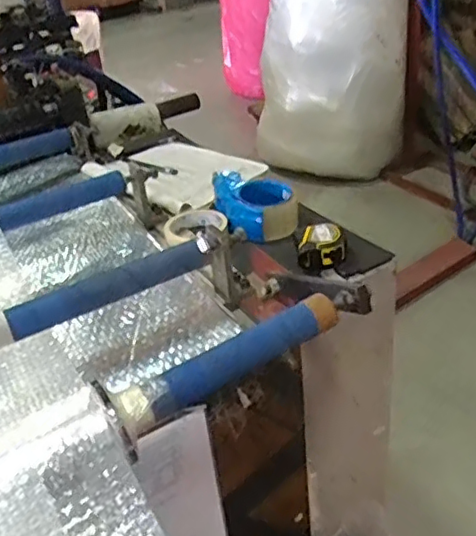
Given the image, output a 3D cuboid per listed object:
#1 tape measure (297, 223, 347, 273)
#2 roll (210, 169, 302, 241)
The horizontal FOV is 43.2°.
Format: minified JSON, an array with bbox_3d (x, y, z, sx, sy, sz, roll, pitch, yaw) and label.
[{"bbox_3d":[0.111,-0.029,0.804,0.067,0.035,0.068,0,33,10],"label":"tape measure"},{"bbox_3d":[0.028,-0.097,0.902,0.119,0.060,0.125,-8,32,-2],"label":"roll"}]

